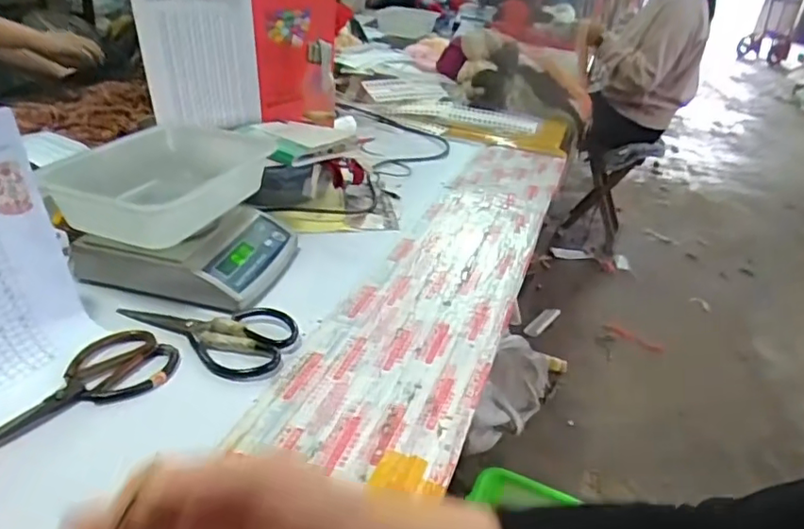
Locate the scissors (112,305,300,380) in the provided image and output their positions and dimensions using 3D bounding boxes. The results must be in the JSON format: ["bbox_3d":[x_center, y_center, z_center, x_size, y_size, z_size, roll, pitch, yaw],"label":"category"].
[{"bbox_3d":[-0.233,0.074,0.661,0.211,0.017,0.107,12,29,12],"label":"scissors"}]

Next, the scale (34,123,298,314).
[{"bbox_3d":[-0.278,-0.080,0.808,0.254,0.138,0.296,12,31,6],"label":"scale"}]

